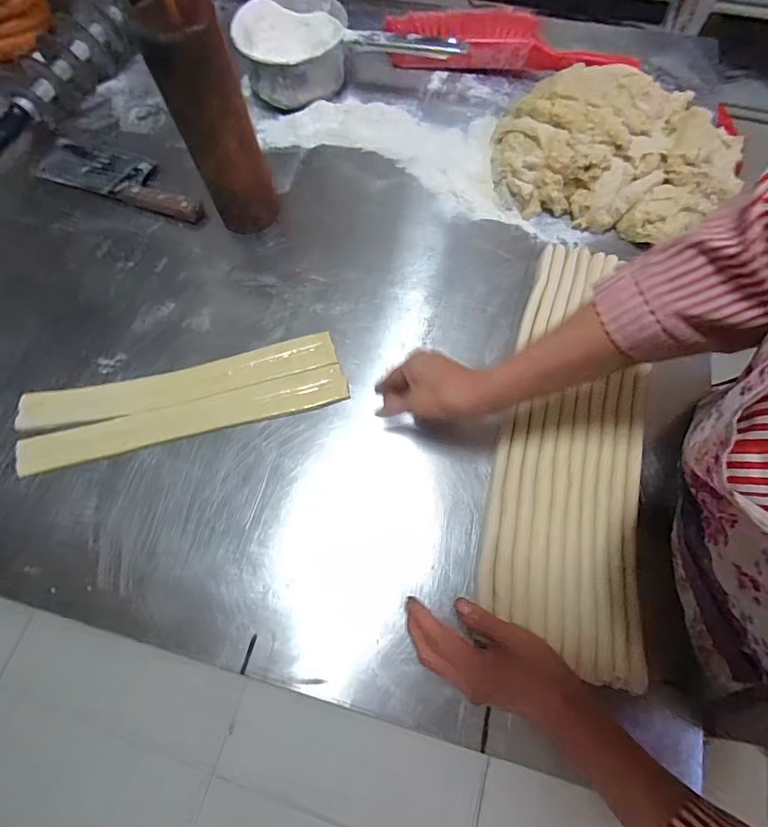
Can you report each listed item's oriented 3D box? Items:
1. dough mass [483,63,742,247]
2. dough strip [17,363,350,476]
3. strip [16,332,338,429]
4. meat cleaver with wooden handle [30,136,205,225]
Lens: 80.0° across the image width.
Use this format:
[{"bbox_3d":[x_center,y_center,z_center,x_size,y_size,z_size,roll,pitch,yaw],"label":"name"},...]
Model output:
[{"bbox_3d":[0.300,-0.349,0.596,0.306,0.081,0.231,14,69,9],"label":"dough mass"},{"bbox_3d":[-0.225,0.005,0.524,0.365,0.012,0.046,-14,68,-3],"label":"dough strip"},{"bbox_3d":[-0.242,-0.036,0.540,0.368,0.008,0.050,-11,67,-2],"label":"strip"},{"bbox_3d":[-0.377,-0.345,0.658,0.295,0.022,0.081,20,70,11],"label":"meat cleaver with wooden handle"}]

